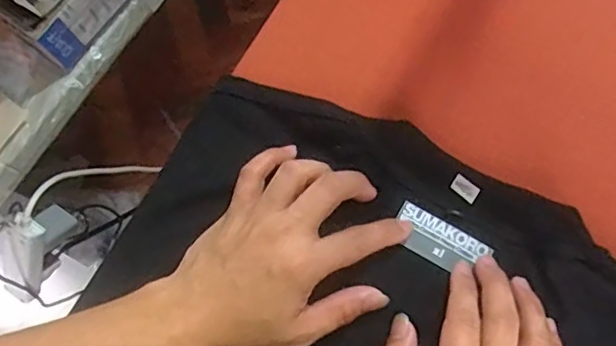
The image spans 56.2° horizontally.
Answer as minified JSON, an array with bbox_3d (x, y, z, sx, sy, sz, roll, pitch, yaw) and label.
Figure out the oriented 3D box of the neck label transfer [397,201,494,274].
[{"bbox_3d":[0.089,0.047,0.392,0.065,0.005,0.030,31,79,7],"label":"neck label transfer"}]

